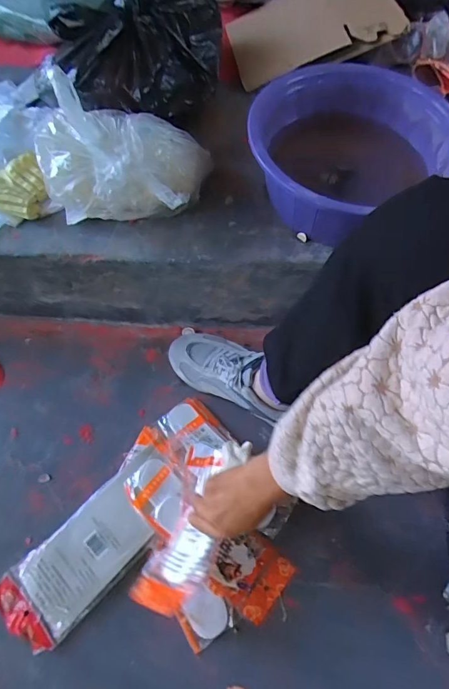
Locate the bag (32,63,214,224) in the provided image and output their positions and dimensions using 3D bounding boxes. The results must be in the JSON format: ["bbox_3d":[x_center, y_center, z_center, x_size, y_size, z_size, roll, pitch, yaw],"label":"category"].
[{"bbox_3d":[-0.128,-0.241,0.528,0.212,0.151,0.133,3,64,-2],"label":"bag"}]

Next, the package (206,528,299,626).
[{"bbox_3d":[0.035,0.306,0.540,0.100,0.015,0.089,32,69,13],"label":"package"}]

